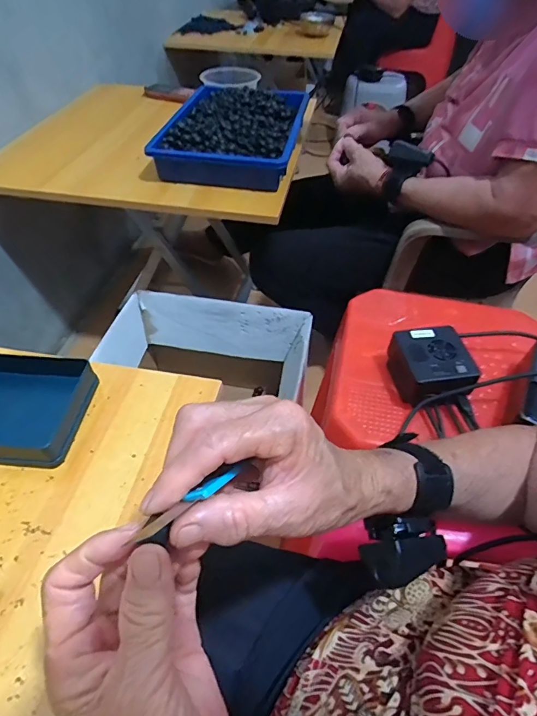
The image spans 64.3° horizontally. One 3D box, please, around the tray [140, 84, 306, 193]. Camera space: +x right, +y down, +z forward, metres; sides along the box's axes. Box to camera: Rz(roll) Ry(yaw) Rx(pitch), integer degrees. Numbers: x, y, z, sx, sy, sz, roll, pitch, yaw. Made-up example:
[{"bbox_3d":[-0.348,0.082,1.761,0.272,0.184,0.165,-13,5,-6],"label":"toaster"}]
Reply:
[{"bbox_3d":[-0.067,-0.442,0.840,0.241,0.074,0.322,8,48,6],"label":"tray"}]

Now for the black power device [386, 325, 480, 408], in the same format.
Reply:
[{"bbox_3d":[0.184,0.012,0.488,0.077,0.055,0.080,-3,48,-5],"label":"black power device"}]

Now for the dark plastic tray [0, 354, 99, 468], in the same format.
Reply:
[{"bbox_3d":[-0.260,0.046,0.423,0.145,0.036,0.112,5,48,3],"label":"dark plastic tray"}]

